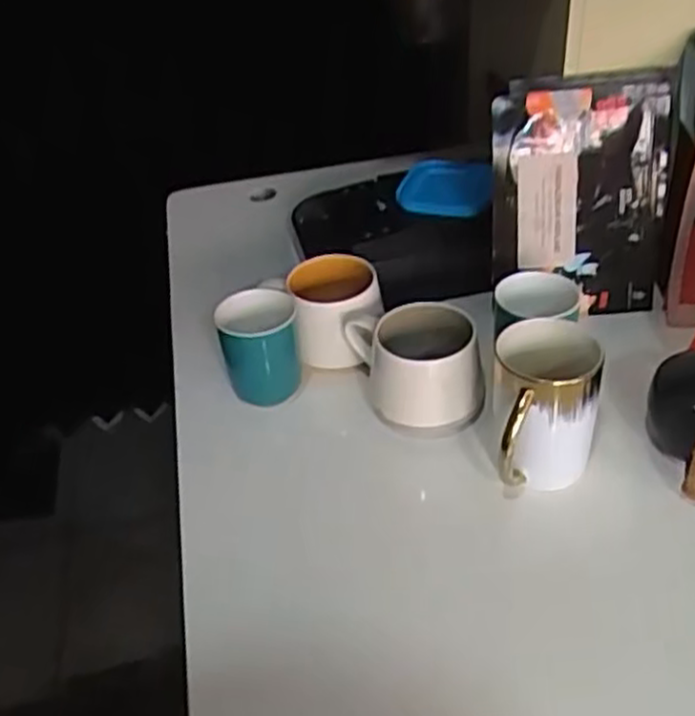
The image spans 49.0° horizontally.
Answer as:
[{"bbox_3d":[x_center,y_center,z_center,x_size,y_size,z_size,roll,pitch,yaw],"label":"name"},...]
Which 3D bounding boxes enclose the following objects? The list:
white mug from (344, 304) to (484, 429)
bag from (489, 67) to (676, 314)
[{"bbox_3d":[0.055,0.012,0.607,0.102,0.077,0.078,-6,38,0],"label":"white mug"},{"bbox_3d":[0.205,-0.142,0.676,0.153,0.188,0.080,5,39,15],"label":"bag"}]

